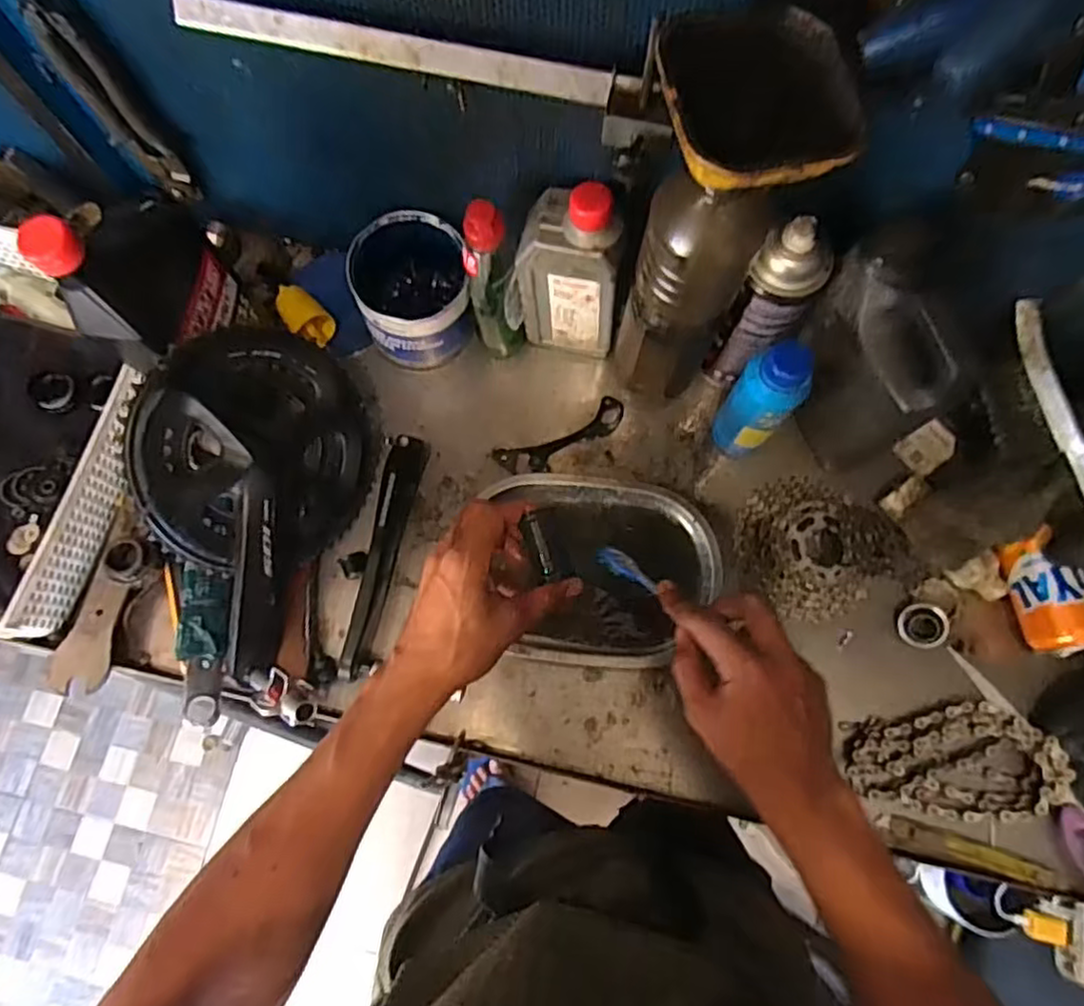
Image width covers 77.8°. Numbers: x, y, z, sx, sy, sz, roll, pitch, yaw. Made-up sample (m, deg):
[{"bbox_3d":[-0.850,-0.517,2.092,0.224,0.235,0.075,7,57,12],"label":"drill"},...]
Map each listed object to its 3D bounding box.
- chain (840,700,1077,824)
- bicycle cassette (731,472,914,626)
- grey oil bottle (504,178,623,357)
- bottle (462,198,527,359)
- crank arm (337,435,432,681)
[{"bbox_3d":[0.318,0.199,0.515,0.156,0.019,0.081,-3,74,1],"label":"chain"},{"bbox_3d":[0.234,0.033,0.573,0.124,0.031,0.118,-1,74,2],"label":"bicycle cassette"},{"bbox_3d":[0.021,-0.183,0.556,0.084,0.190,0.051,7,74,4],"label":"grey oil bottle"},{"bbox_3d":[-0.042,-0.181,0.570,0.043,0.170,0.042,-8,74,0],"label":"bottle"},{"bbox_3d":[-0.133,0.042,0.571,0.022,0.044,0.206,9,74,4],"label":"crank arm"}]

